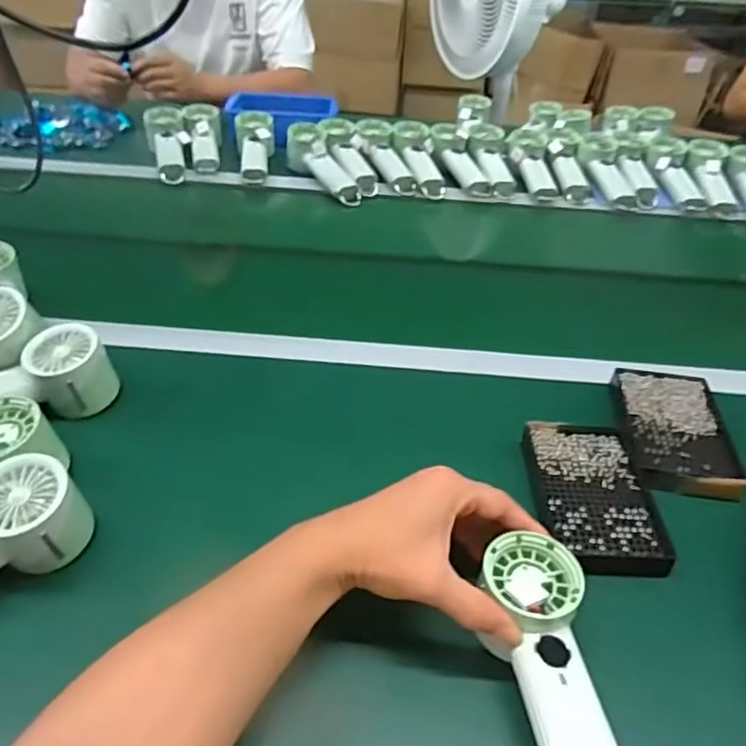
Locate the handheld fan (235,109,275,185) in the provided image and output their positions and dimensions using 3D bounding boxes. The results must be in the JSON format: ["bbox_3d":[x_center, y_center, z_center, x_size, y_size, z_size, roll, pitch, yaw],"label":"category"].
[{"bbox_3d":[-0.201,-0.375,1.047,0.067,0.047,0.188,-1,53,-6],"label":"handheld fan"}]

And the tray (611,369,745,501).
[{"bbox_3d":[0.278,0.052,0.569,0.091,0.018,0.144,6,40,4],"label":"tray"}]

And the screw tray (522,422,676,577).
[{"bbox_3d":[0.180,0.100,0.513,0.091,0.020,0.141,3,39,-1],"label":"screw tray"}]

